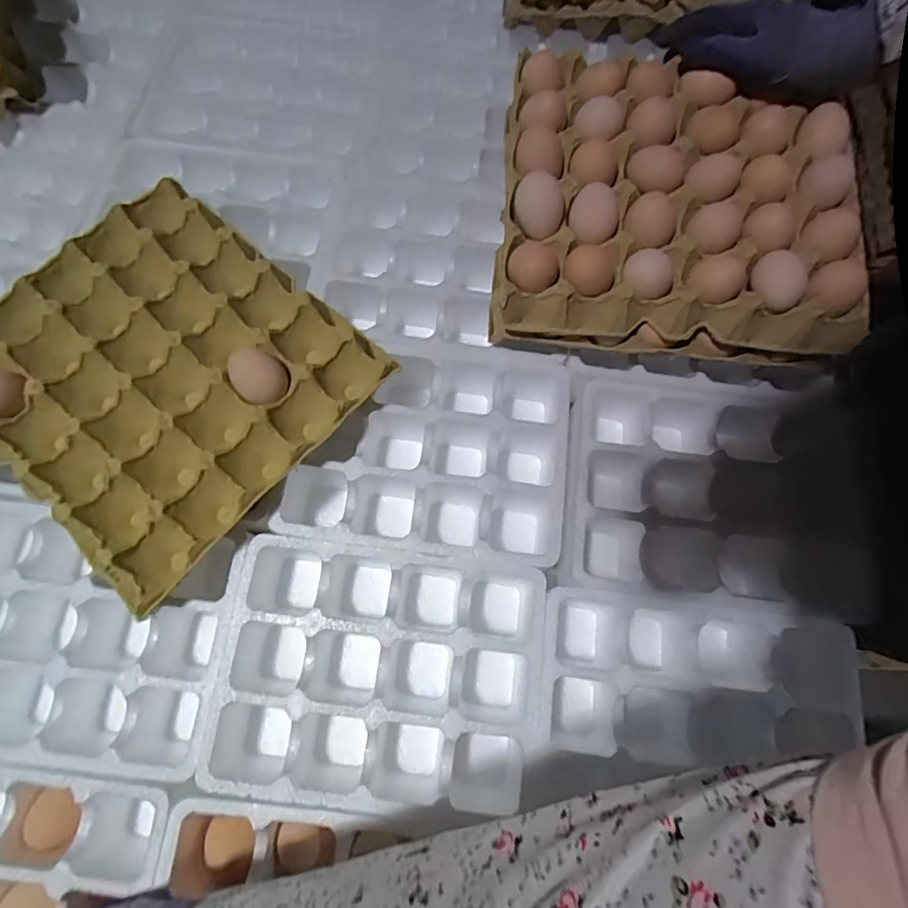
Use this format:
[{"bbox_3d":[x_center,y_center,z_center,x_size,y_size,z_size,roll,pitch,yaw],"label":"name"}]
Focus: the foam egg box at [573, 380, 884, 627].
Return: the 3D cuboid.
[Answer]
[{"bbox_3d":[0.225,0.031,0.480,0.238,0.075,0.203,5,71,1],"label":"foam egg box"}]

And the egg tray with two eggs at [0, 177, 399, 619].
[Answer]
[{"bbox_3d":[-0.249,-0.073,0.455,0.304,0.055,0.282,41,77,11],"label":"egg tray with two eggs"}]

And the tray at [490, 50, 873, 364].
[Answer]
[{"bbox_3d":[0.189,-0.222,0.464,0.287,0.062,0.260,5,73,1],"label":"tray"}]

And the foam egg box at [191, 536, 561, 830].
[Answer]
[{"bbox_3d":[-0.058,0.179,0.437,0.251,0.076,0.187,7,71,2],"label":"foam egg box"}]

